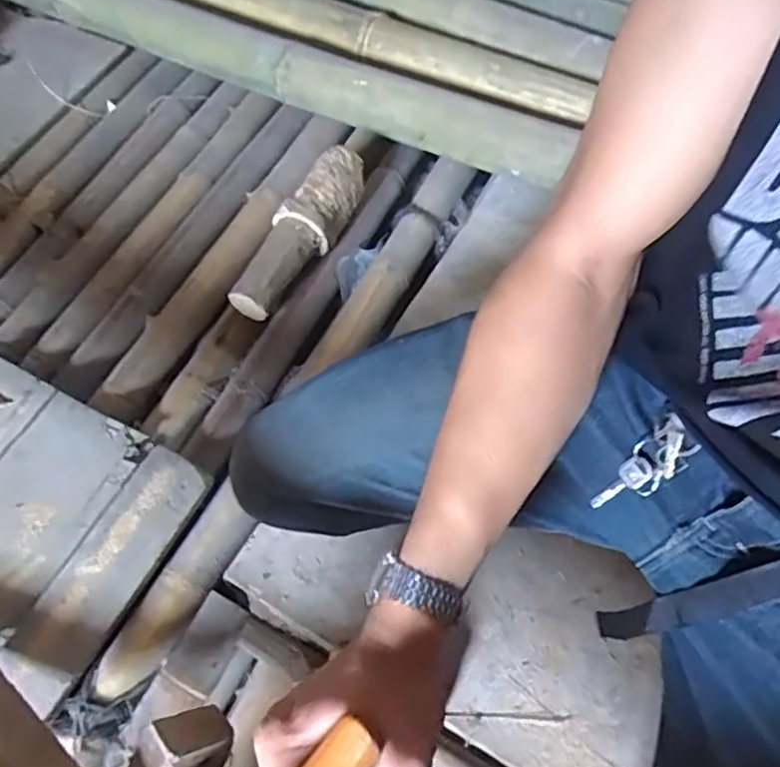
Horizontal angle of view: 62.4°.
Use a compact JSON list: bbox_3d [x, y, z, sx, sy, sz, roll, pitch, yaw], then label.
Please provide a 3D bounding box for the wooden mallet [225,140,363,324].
[{"bbox_3d":[-0.108,-0.194,0.809,0.064,0.056,0.257,24,64,13],"label":"wooden mallet"}]

